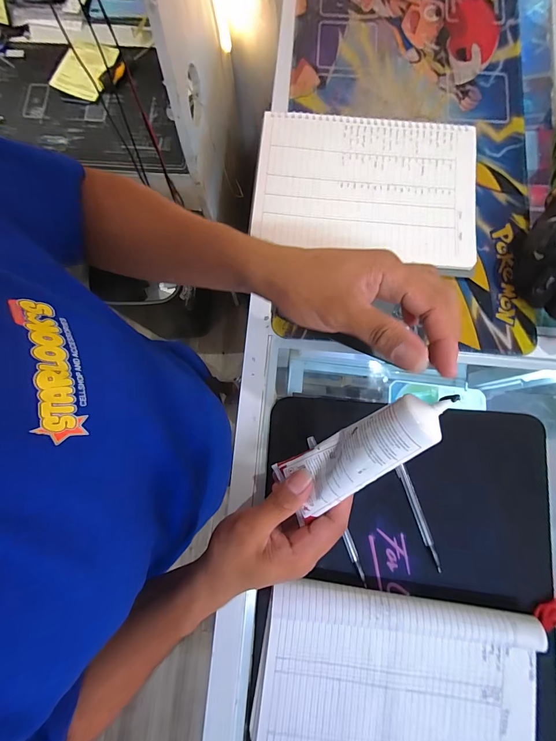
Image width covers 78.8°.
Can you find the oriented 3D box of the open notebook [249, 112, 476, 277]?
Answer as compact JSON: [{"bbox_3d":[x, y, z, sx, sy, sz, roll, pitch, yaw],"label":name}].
[{"bbox_3d":[0.103,-0.220,0.407,0.257,0.013,0.184,7,80,1],"label":"open notebook"}]

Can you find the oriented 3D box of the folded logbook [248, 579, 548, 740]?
[{"bbox_3d":[0.105,0.323,0.310,0.248,0.027,0.213,7,80,1],"label":"folded logbook"}]

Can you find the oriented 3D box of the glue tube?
[{"bbox_3d":[0.060,0.065,0.257,0.150,0.026,0.046,-40,80,31],"label":"glue tube"}]

